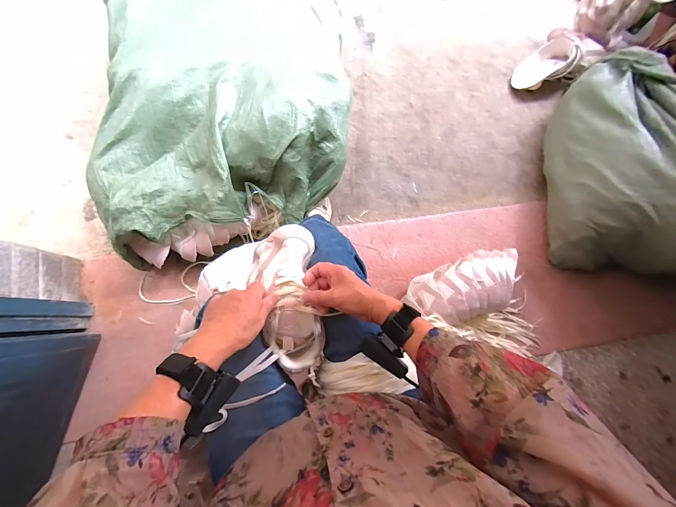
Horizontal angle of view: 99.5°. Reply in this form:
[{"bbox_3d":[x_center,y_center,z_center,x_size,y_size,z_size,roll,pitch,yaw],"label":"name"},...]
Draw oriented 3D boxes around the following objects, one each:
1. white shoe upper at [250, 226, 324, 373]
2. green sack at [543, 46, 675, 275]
[{"bbox_3d":[-0.081,0.068,0.466,0.098,0.072,0.230,-8,84,-5],"label":"white shoe upper"},{"bbox_3d":[0.921,-0.289,0.862,0.398,0.301,0.667,12,77,-2],"label":"green sack"}]

